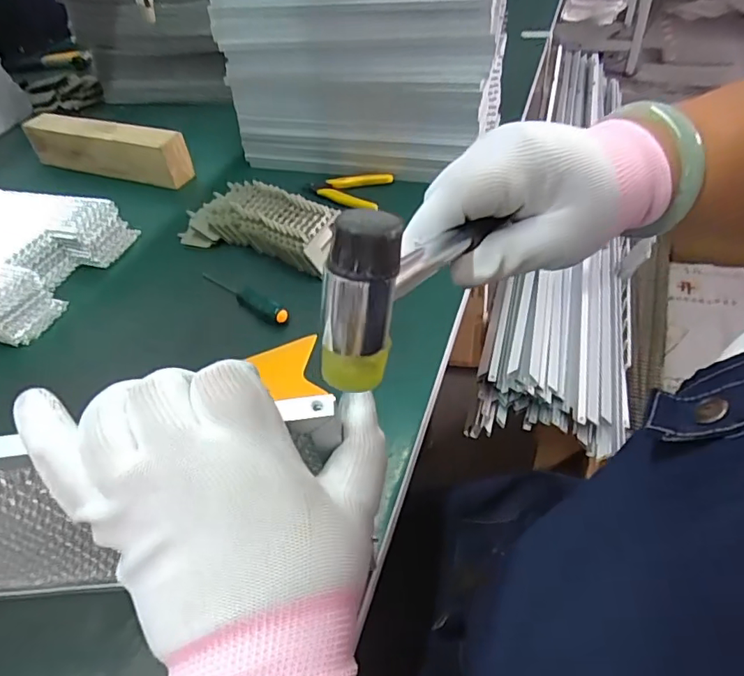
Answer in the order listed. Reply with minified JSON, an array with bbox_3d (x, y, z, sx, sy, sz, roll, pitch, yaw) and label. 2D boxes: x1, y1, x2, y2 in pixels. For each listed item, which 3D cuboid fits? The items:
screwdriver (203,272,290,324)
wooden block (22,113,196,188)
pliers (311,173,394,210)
[{"bbox_3d":[-0.141,-0.047,0.561,0.138,0.016,0.019,30,55,31],"label":"screwdriver"},{"bbox_3d":[-0.393,-0.284,0.791,0.284,0.066,0.051,14,49,20],"label":"wooden block"},{"bbox_3d":[-0.036,-0.202,0.715,0.112,0.015,0.078,11,48,17],"label":"pliers"}]

